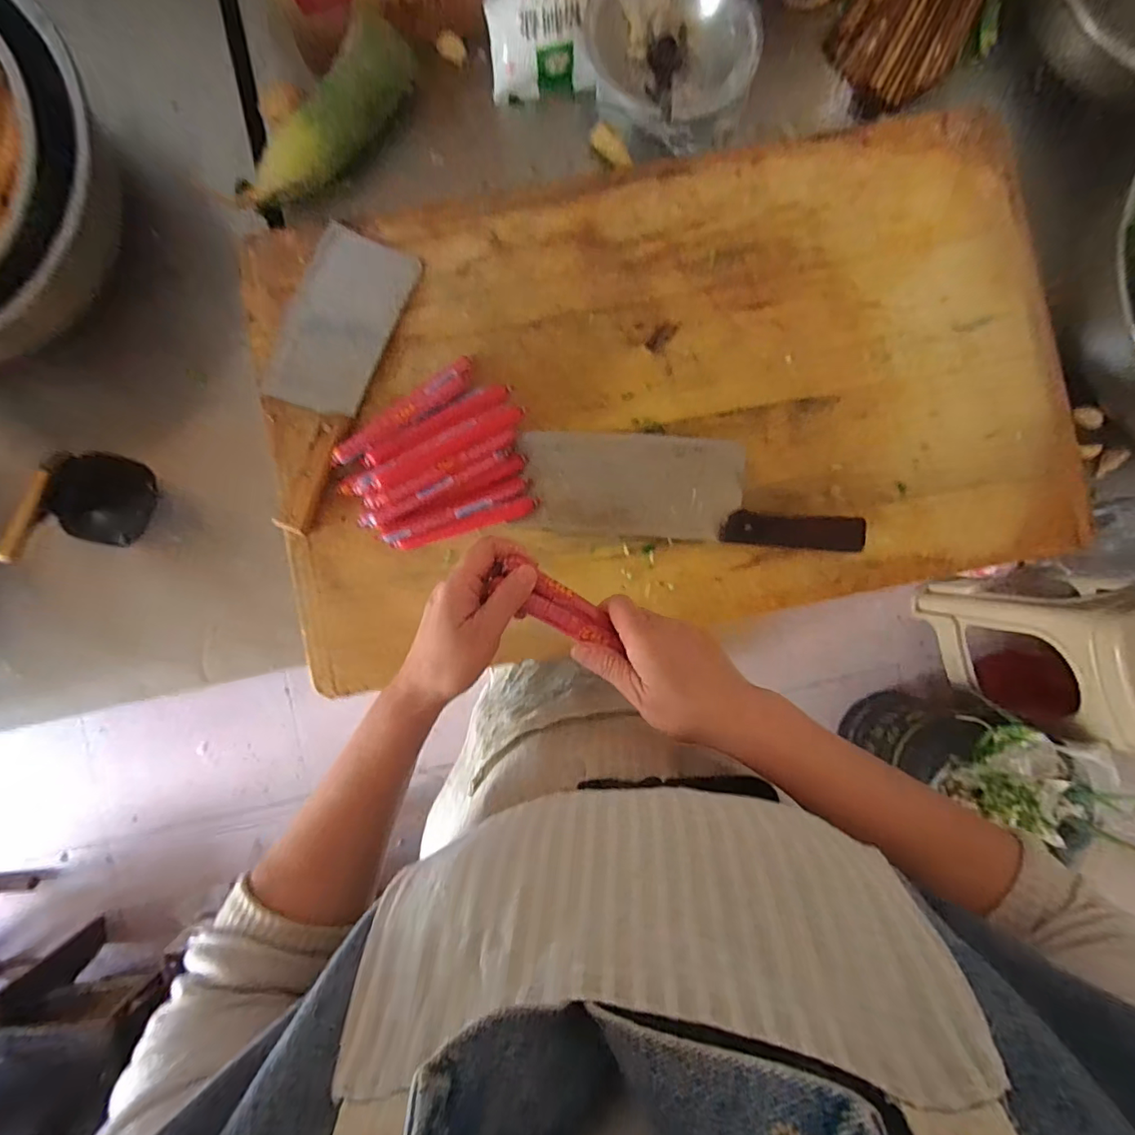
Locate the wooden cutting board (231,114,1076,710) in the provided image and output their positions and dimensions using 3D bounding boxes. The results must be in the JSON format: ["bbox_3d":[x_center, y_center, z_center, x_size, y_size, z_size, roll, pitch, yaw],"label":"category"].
[{"bbox_3d":[0.099,-0.165,0.499,0.753,0.041,0.439,-12,88,-3],"label":"wooden cutting board"}]

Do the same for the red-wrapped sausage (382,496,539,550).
[{"bbox_3d":[-0.094,-0.041,0.469,0.131,0.019,0.021,-18,88,-3],"label":"red-wrapped sausage"}]

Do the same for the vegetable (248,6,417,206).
[{"bbox_3d":[-0.226,-0.443,0.518,0.056,0.049,0.220,33,88,-1],"label":"vegetable"}]

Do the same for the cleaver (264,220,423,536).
[{"bbox_3d":[-0.222,-0.171,0.463,0.089,0.015,0.264,21,86,-1],"label":"cleaver"}]

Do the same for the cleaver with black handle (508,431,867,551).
[{"bbox_3d":[0.111,-0.073,0.482,0.304,0.021,0.093,5,86,-2],"label":"cleaver with black handle"}]

